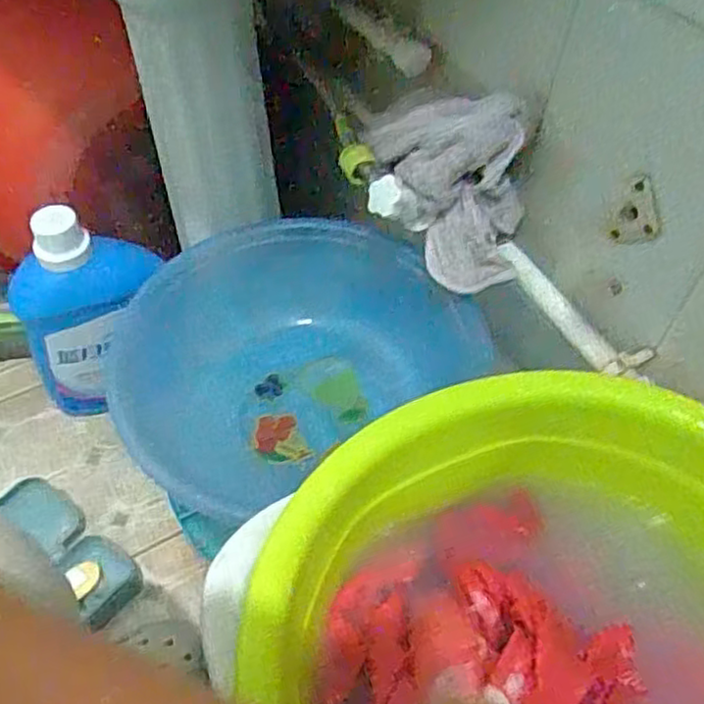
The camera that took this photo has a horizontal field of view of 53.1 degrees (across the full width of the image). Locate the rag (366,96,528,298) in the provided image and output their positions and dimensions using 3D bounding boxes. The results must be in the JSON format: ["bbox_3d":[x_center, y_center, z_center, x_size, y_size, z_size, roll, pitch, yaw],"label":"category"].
[{"bbox_3d":[0.080,-0.145,0.628,0.152,0.130,0.125,11,51,4],"label":"rag"}]

